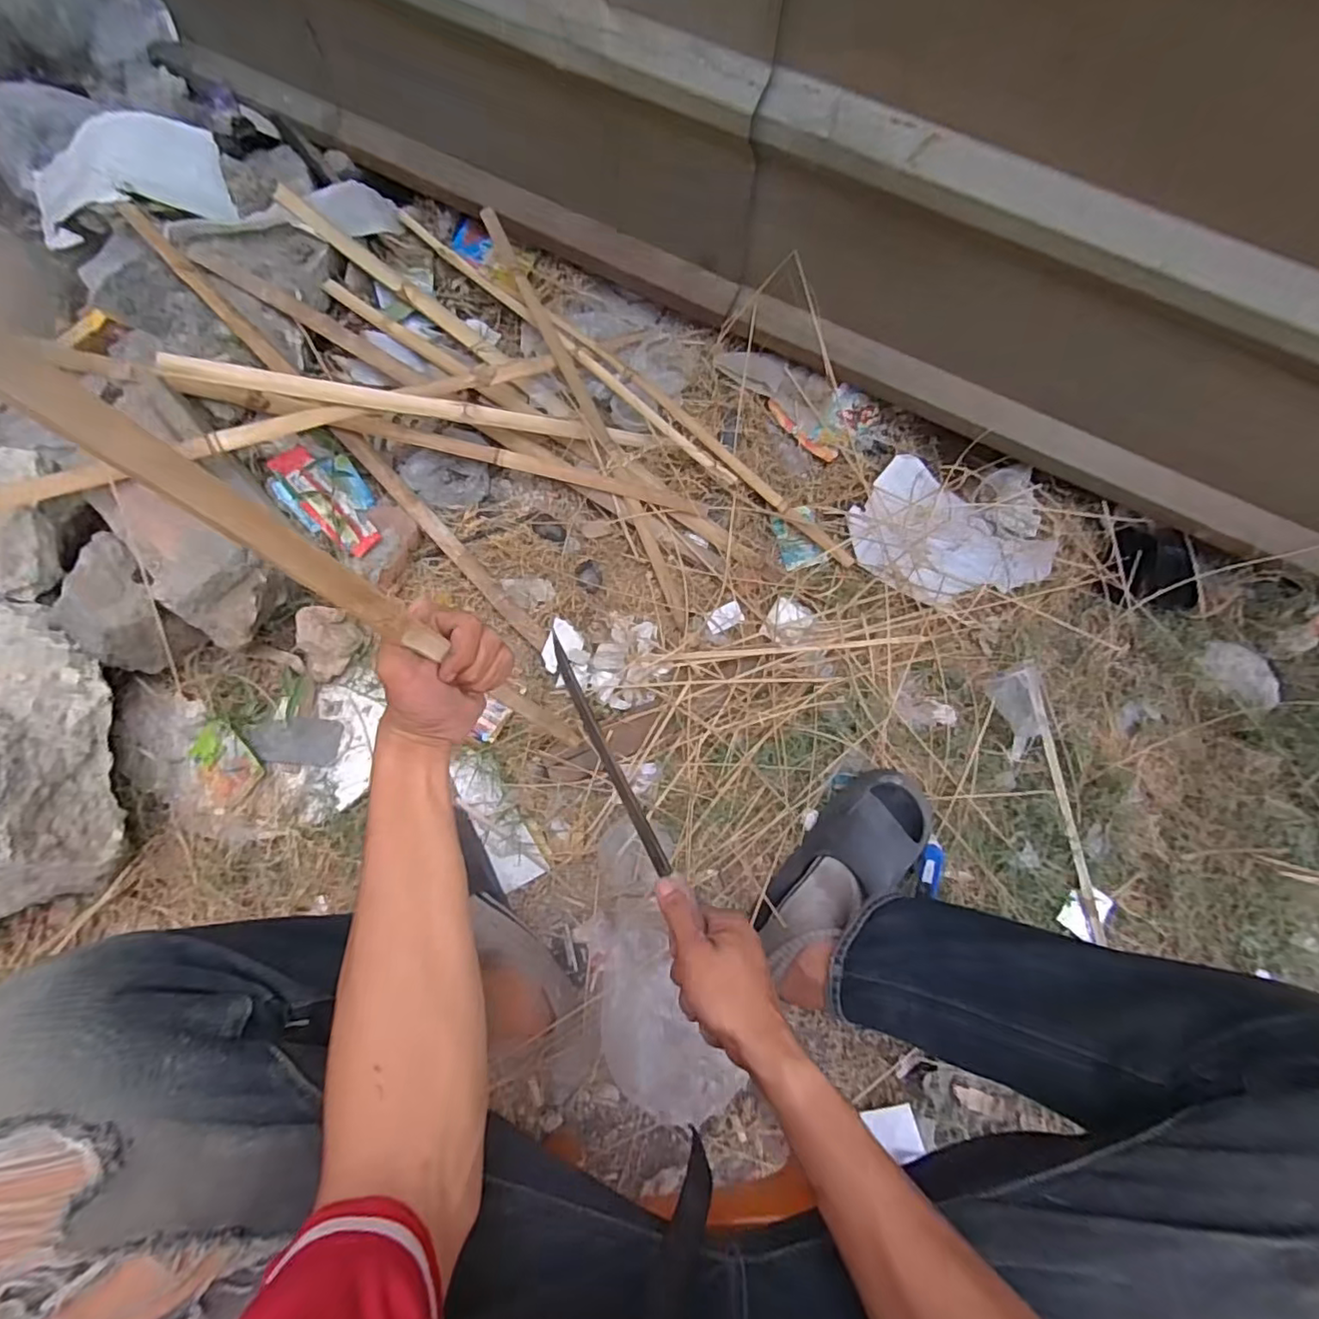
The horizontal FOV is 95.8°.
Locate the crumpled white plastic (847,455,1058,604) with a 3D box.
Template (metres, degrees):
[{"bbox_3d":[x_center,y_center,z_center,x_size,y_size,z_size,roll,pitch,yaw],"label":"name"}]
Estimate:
[{"bbox_3d":[0.427,-0.192,0.872,0.275,0.032,0.231,10,72,1],"label":"crumpled white plastic"}]

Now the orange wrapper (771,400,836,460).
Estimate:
[{"bbox_3d":[0.220,-0.356,0.931,0.136,0.010,0.022,43,76,10],"label":"orange wrapper"}]

